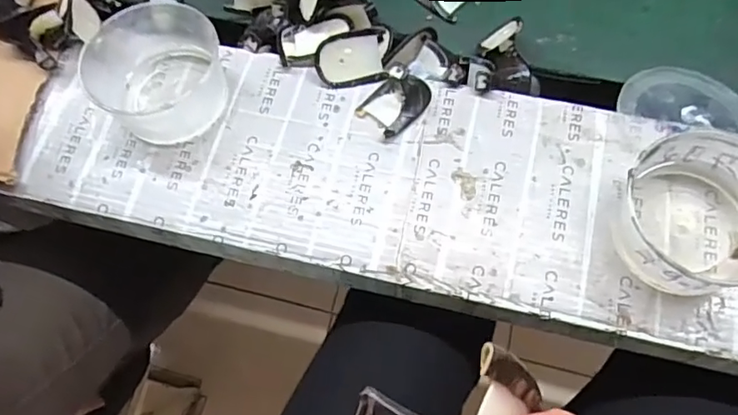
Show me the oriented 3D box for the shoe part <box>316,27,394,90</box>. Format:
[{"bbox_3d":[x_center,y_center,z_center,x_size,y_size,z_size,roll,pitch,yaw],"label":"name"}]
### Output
[{"bbox_3d":[-0.015,-0.138,0.525,0.068,0.014,0.049,-8,101,-6],"label":"shoe part"}]

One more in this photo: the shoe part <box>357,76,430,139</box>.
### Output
[{"bbox_3d":[0.026,-0.101,0.497,0.067,0.038,0.048,-39,70,-13],"label":"shoe part"}]

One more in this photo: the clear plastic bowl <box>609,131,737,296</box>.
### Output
[{"bbox_3d":[0.250,0.005,0.423,0.106,0.064,0.105,-1,67,3],"label":"clear plastic bowl"}]

